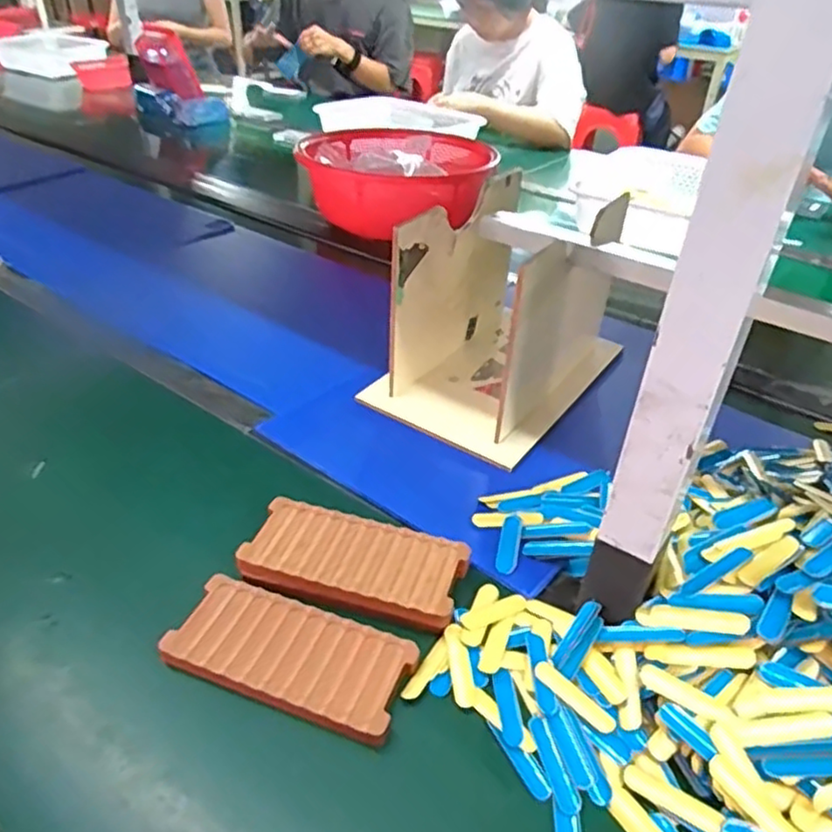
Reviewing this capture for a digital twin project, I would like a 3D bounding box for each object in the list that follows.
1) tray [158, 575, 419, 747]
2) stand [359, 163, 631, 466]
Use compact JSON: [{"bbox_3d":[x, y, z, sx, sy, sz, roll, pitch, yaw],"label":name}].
[{"bbox_3d":[-0.091,0.173,0.487,0.168,0.015,0.079,14,38,16],"label":"tray"},{"bbox_3d":[0.096,-0.117,0.722,0.187,0.180,0.255,30,45,32],"label":"stand"}]

